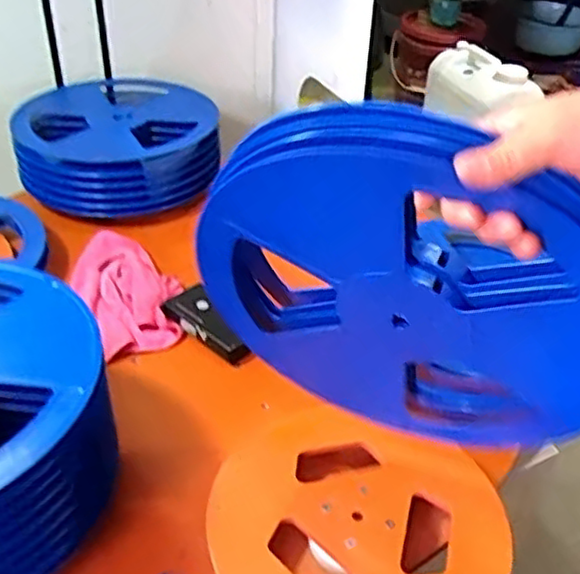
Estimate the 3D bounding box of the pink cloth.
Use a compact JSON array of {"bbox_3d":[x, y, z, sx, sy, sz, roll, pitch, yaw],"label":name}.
[{"bbox_3d":[-0.228,-0.003,0.958,0.127,0.034,0.257,-18,41,-25],"label":"pink cloth"}]

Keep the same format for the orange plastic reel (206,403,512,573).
[{"bbox_3d":[0.057,0.228,0.647,0.262,0.051,0.245,2,37,-1],"label":"orange plastic reel"}]

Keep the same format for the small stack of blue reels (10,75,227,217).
[{"bbox_3d":[-0.289,-0.247,1.170,0.319,0.132,0.324,-11,39,-17],"label":"small stack of blue reels"}]

